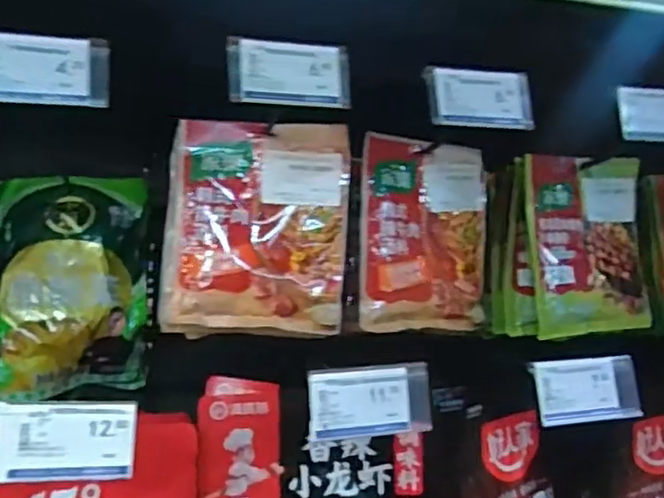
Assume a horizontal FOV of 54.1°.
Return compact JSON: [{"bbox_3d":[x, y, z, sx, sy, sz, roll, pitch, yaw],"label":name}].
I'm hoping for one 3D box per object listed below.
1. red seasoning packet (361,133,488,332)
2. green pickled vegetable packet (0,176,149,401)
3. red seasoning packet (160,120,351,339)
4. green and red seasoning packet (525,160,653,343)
[{"bbox_3d":[0.079,-0.012,0.535,0.125,0.148,0.022,3,-5,-36],"label":"red seasoning packet"},{"bbox_3d":[-0.255,0.036,0.632,0.148,0.204,0.049,3,-4,-31],"label":"green pickled vegetable packet"},{"bbox_3d":[-0.059,-0.015,0.486,0.136,0.156,0.022,3,-4,3],"label":"red seasoning packet"},{"bbox_3d":[0.231,-0.005,0.577,0.128,0.153,0.019,2,-4,-26],"label":"green and red seasoning packet"}]

